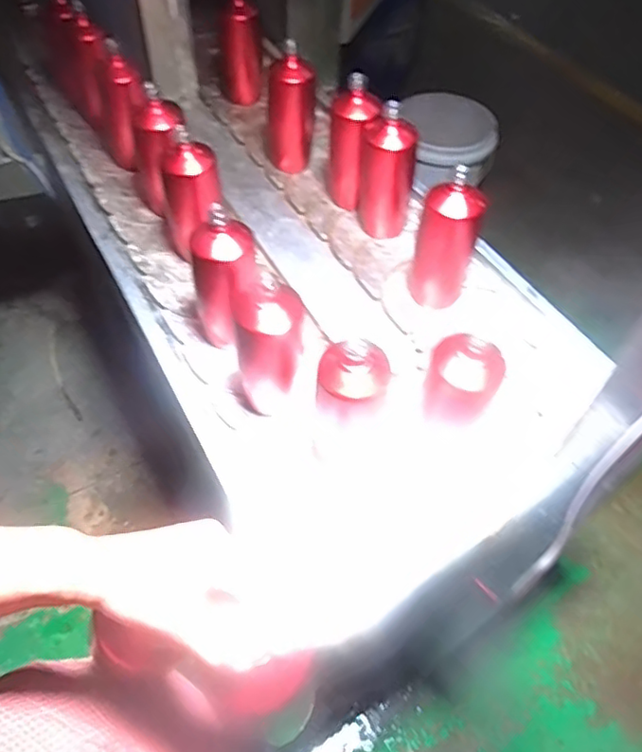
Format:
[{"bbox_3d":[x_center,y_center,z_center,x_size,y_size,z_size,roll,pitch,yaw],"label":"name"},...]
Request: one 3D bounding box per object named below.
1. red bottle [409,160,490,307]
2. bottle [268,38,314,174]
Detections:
[{"bbox_3d":[0.174,-0.184,0.844,0.077,0.196,0.061,13,56,4],"label":"red bottle"},{"bbox_3d":[-0.053,-0.454,1.040,0.080,0.196,0.064,-12,57,-13],"label":"bottle"}]

